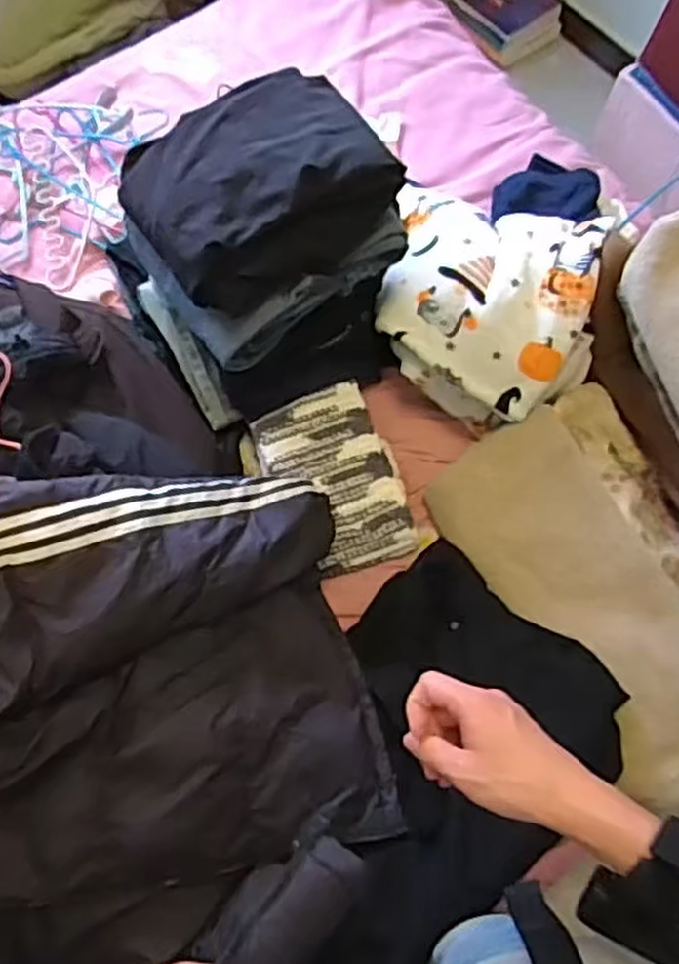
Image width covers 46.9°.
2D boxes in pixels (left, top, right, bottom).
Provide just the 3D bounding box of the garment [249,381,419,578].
[{"bbox_3d":[-0.003,-0.004,1.091,0.163,0.054,0.251,-25,71,-11],"label":"garment"}]

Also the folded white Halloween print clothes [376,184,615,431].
[{"bbox_3d":[0.200,-0.254,1.075,0.309,0.155,0.283,22,69,7],"label":"folded white Halloween print clothes"}]

